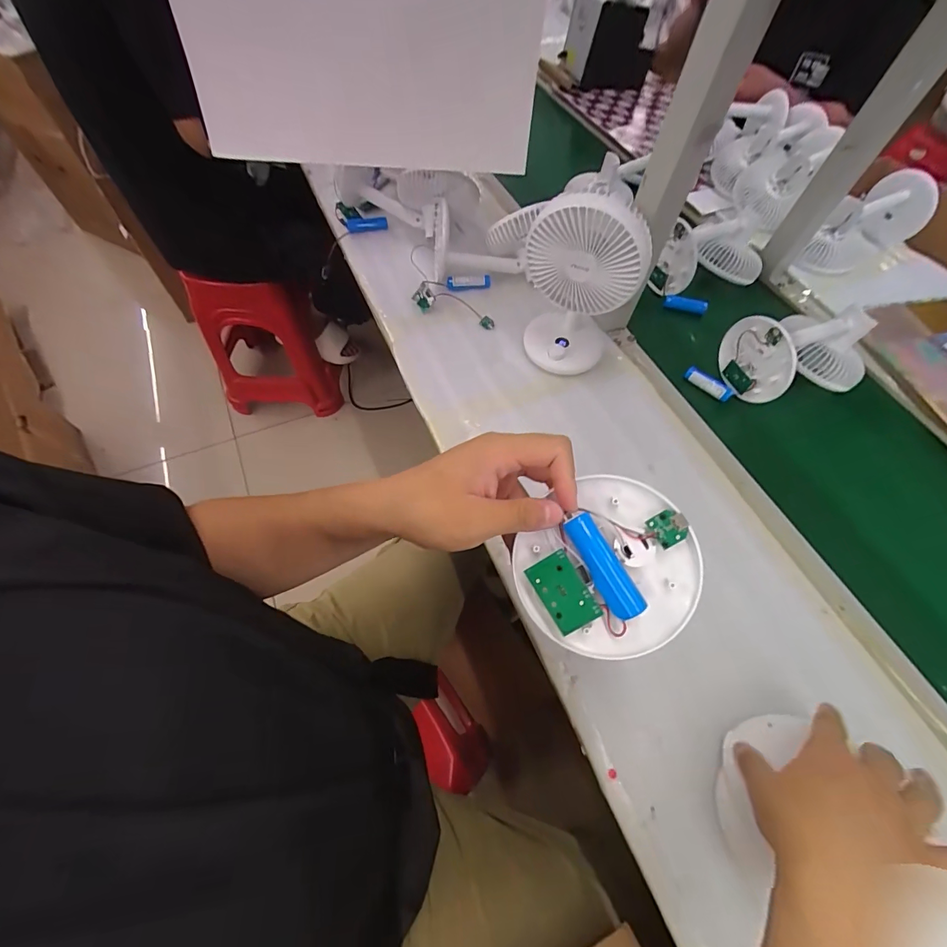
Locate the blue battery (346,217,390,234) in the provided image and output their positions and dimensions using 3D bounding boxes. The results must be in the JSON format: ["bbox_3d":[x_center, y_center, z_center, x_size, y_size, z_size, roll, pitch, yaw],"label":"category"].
[{"bbox_3d":[-0.192,-0.452,0.765,0.071,0.022,0.015,-6,62,-4],"label":"blue battery"}]

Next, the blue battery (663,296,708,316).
[{"bbox_3d":[0.344,-0.273,0.685,0.067,0.018,0.018,21,63,10],"label":"blue battery"}]

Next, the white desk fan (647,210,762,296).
[{"bbox_3d":[0.368,-0.346,0.662,0.185,0.096,0.076,-19,64,-11],"label":"white desk fan"}]

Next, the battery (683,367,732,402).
[{"bbox_3d":[0.335,-0.128,0.601,0.068,0.022,0.017,36,67,17],"label":"battery"}]

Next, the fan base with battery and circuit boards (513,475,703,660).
[{"bbox_3d":[0.082,0.061,0.260,0.107,0.017,0.097,-45,77,6],"label":"fan base with battery and circuit boards"}]

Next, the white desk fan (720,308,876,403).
[{"bbox_3d":[0.440,-0.162,0.568,0.168,0.095,0.094,-10,62,-6],"label":"white desk fan"}]

